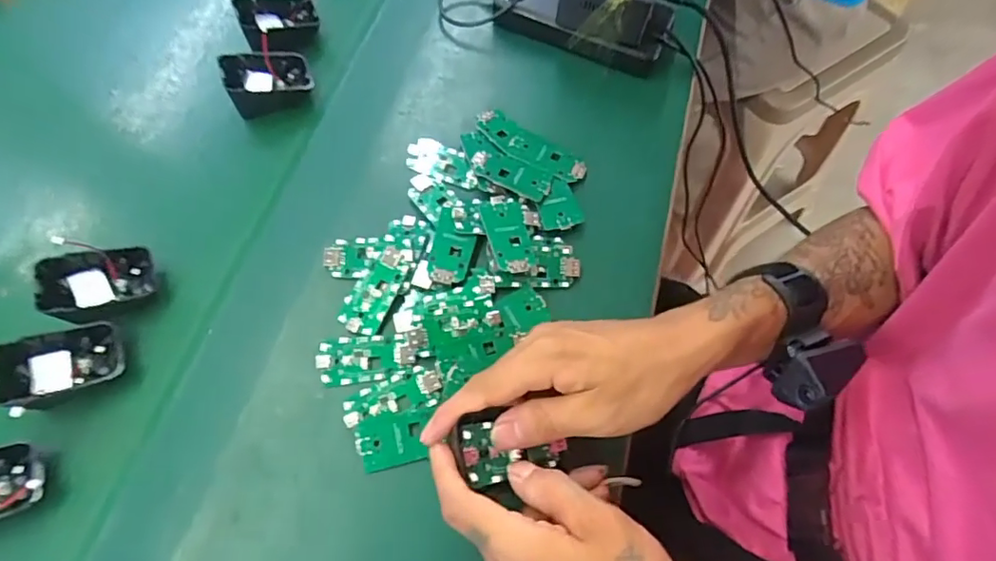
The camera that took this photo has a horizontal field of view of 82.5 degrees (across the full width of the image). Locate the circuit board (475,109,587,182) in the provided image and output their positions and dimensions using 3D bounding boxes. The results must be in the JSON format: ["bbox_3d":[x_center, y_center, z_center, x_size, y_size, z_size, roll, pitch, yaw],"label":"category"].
[{"bbox_3d":[0.024,-0.109,0.461,0.098,0.005,0.033,34,69,15],"label":"circuit board"}]

